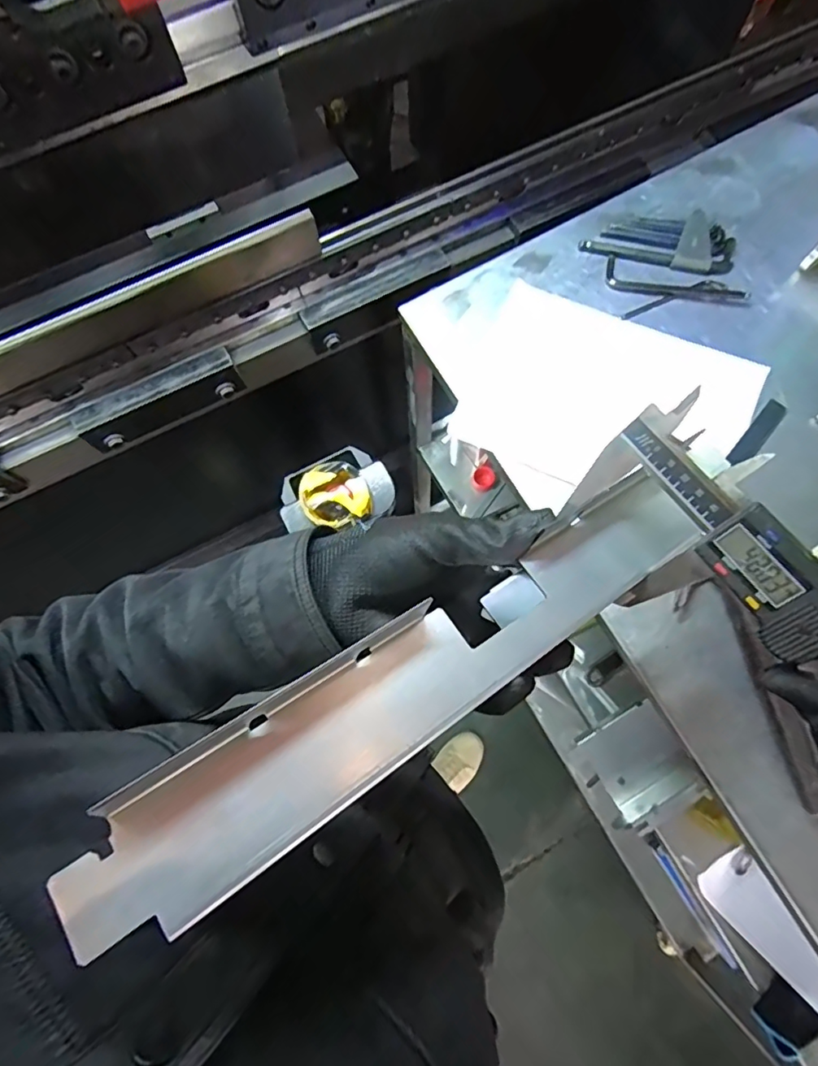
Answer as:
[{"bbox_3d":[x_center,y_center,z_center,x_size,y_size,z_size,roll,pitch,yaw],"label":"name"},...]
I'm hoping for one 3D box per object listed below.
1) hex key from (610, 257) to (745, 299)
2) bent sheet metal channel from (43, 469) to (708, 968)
[{"bbox_3d":[0.312,-0.289,0.631,0.163,0.004,0.037,17,76,6],"label":"hex key"},{"bbox_3d":[0.020,0.055,0.243,0.322,0.009,0.051,-28,75,-25],"label":"bent sheet metal channel"}]

